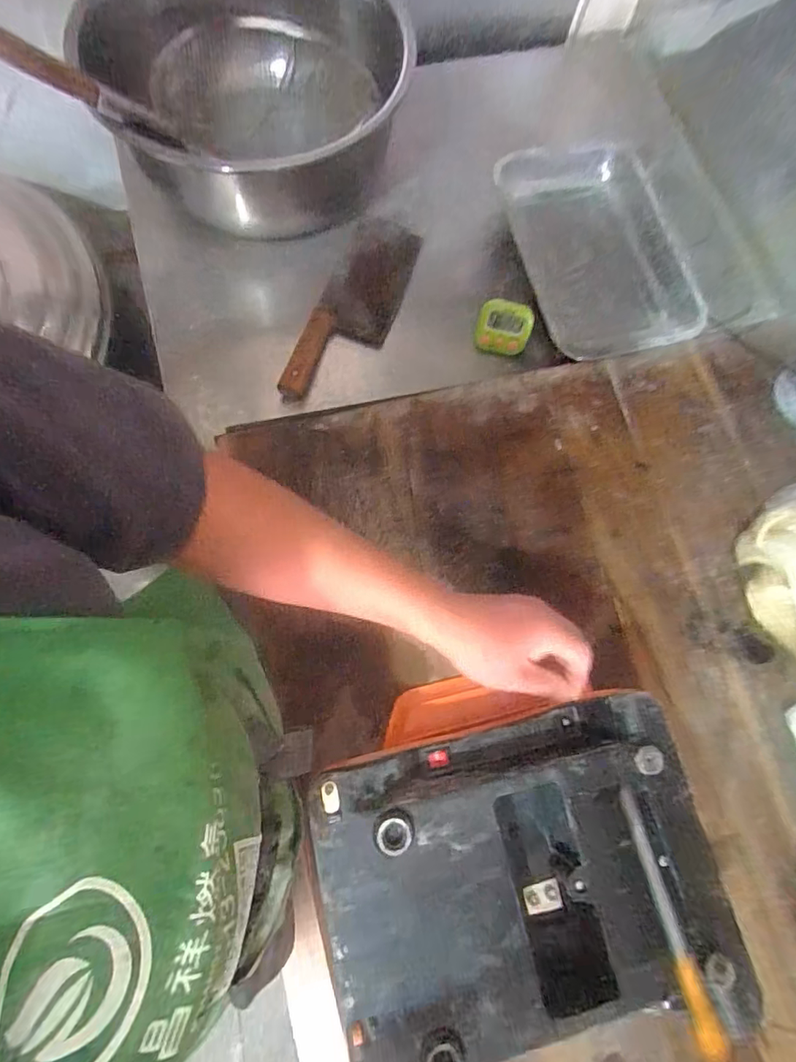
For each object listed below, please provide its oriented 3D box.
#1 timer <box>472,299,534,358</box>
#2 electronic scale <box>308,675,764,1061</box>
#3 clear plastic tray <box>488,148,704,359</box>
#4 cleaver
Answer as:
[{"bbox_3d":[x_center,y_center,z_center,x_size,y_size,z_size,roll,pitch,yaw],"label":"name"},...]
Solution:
[{"bbox_3d":[0.128,-0.245,0.603,0.064,0.061,0.012,14,38,0],"label":"timer"},{"bbox_3d":[0.085,0.249,0.397,0.278,0.104,0.245,-16,75,-6],"label":"electronic scale"},{"bbox_3d":[0.260,-0.362,0.645,0.212,0.041,0.312,-11,77,-7],"label":"clear plastic tray"},{"bbox_3d":[-0.053,-0.278,0.618,0.087,0.029,0.285,24,75,2],"label":"cleaver"}]

